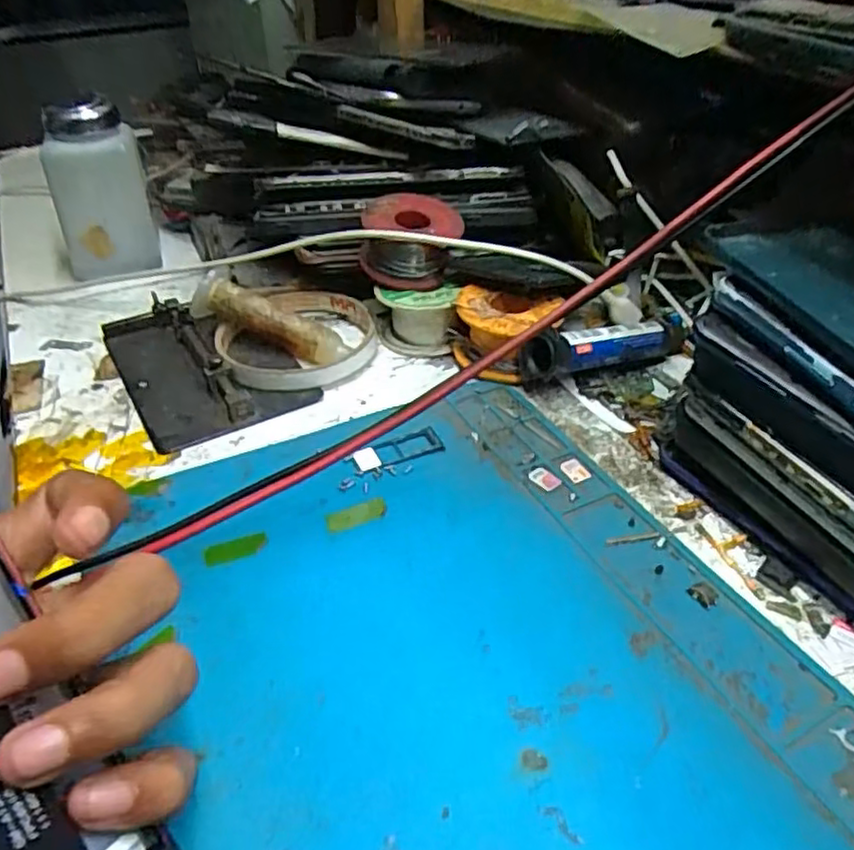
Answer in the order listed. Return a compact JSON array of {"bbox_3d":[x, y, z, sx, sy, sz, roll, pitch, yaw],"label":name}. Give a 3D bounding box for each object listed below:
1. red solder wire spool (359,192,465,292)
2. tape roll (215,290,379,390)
[{"bbox_3d":[-0.009,-0.100,0.365,0.052,0.032,0.051,-1,38,0],"label":"red solder wire spool"},{"bbox_3d":[-0.069,-0.047,0.360,0.080,0.016,0.085,-1,38,0],"label":"tape roll"}]

